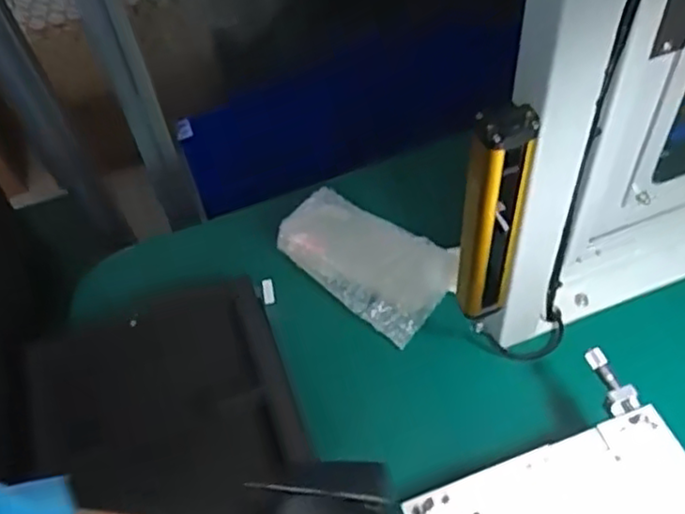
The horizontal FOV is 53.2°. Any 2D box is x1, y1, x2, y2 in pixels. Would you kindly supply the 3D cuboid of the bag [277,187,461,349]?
[{"bbox_3d":[0.026,-0.003,0.718,0.185,0.034,0.111,37,65,24],"label":"bag"}]

